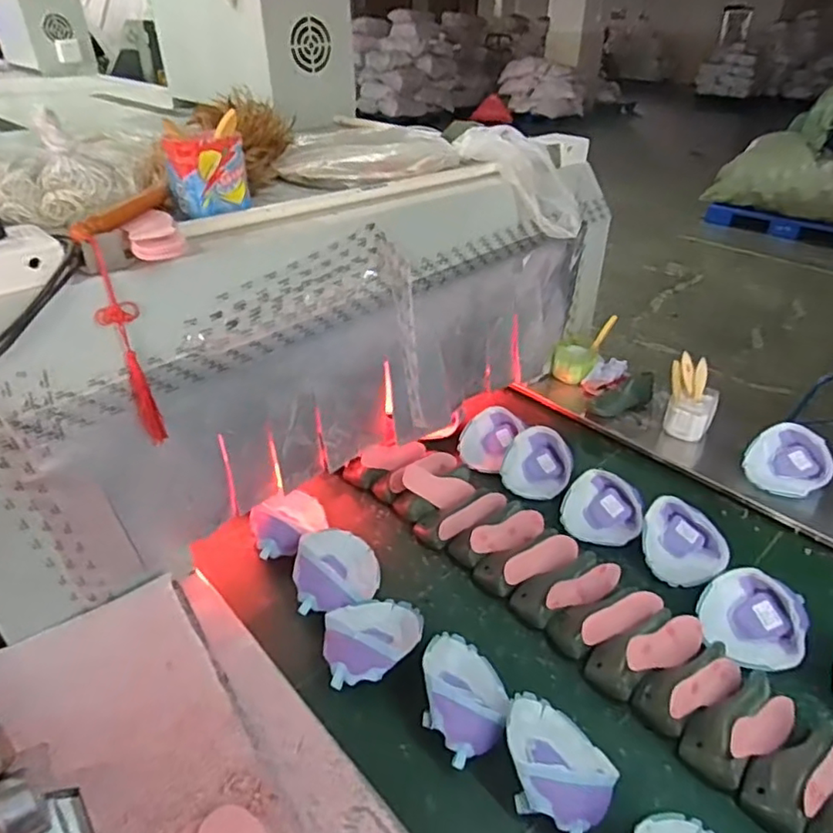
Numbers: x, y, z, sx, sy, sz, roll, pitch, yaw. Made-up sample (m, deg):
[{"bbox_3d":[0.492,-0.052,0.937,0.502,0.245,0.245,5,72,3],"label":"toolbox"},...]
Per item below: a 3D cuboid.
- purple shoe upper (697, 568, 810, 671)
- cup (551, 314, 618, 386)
[{"bbox_3d":[0.461,0.280,0.823,0.132,0.058,0.124,18,38,24],"label":"purple shoe upper"},{"bbox_3d":[0.375,-0.150,1.364,0.113,0.126,0.111,1,34,0],"label":"cup"}]

